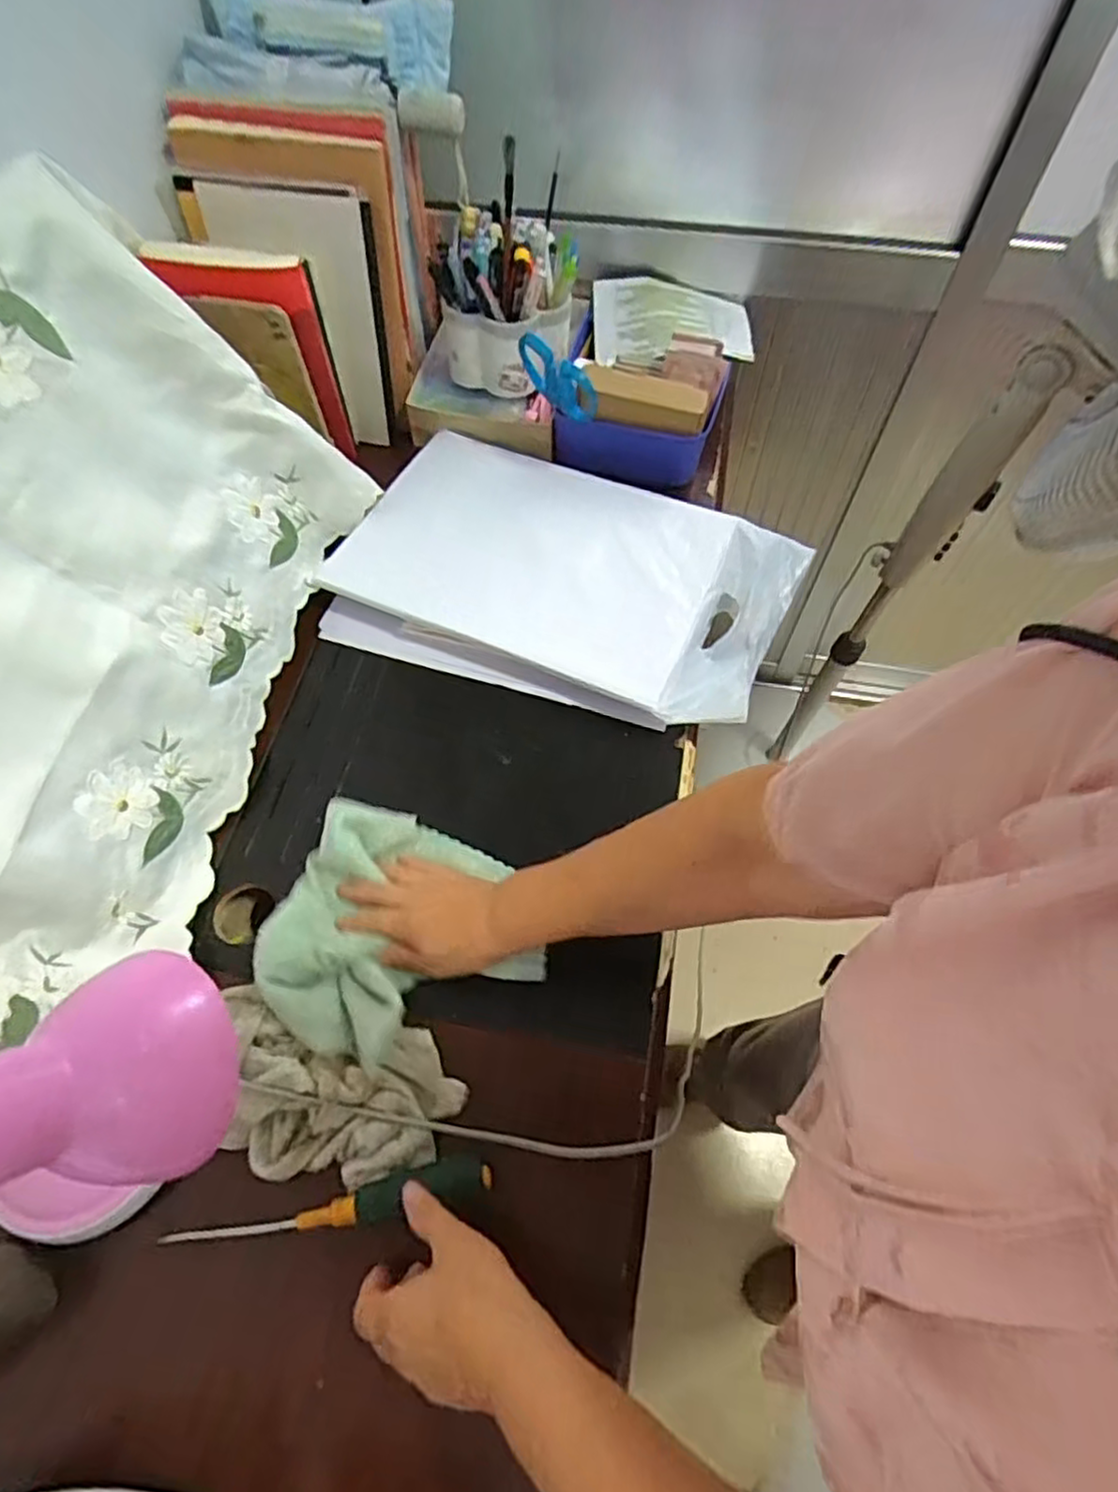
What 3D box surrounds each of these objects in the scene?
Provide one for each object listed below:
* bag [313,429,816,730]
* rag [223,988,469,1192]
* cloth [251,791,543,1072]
[{"bbox_3d":[0.011,-0.183,0.748,0.436,0.066,0.277,19,63,11],"label":"bag"},{"bbox_3d":[-0.170,0.249,0.511,0.189,0.039,0.109,10,62,6],"label":"rag"},{"bbox_3d":[-0.130,0.149,0.568,0.221,0.051,0.191,23,64,12],"label":"cloth"}]

